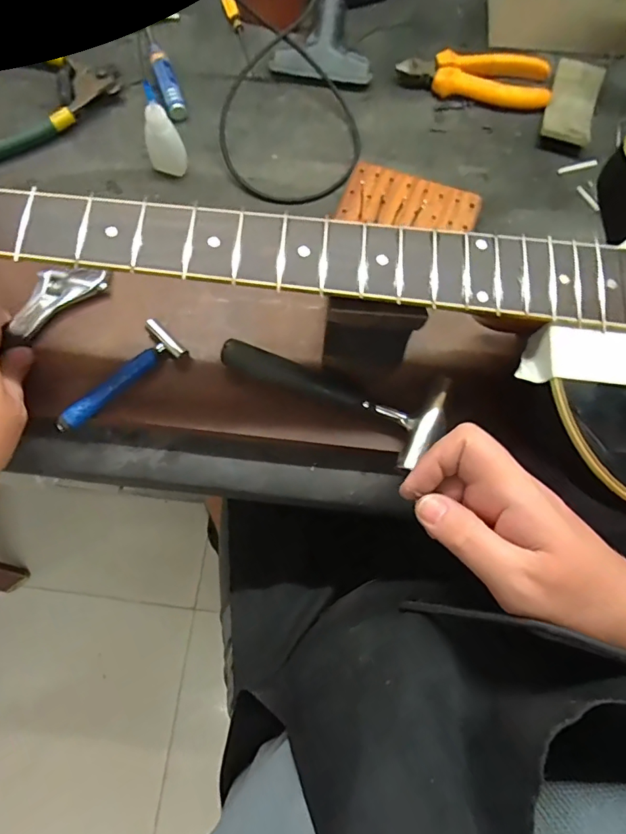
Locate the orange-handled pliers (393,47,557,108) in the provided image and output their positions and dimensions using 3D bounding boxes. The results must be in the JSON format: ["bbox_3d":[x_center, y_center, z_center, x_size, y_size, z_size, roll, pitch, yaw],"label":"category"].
[{"bbox_3d":[0.170,-0.361,0.495,0.149,0.022,0.065,9,74,2],"label":"orange-handled pliers"}]

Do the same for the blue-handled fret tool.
[{"bbox_3d":[-0.155,-0.035,0.371,0.108,0.012,0.038,-38,78,-11],"label":"blue-handled fret tool"}]

